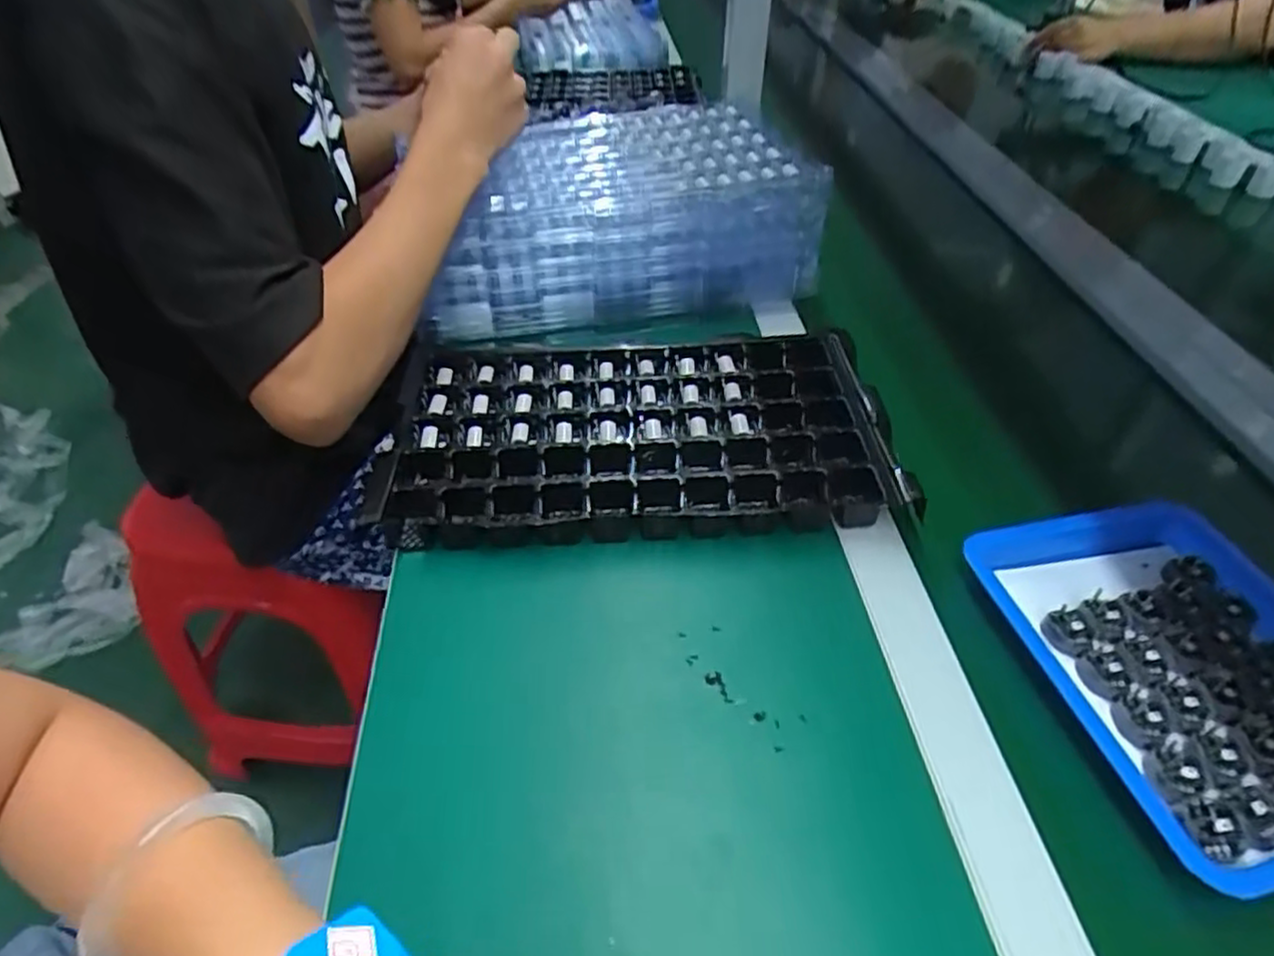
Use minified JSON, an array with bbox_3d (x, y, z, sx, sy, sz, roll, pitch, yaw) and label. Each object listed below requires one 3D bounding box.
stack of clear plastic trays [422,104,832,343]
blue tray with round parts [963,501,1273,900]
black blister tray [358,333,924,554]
[{"bbox_3d":[-0.031,-0.263,0.716,0.362,0.105,0.225,-12,49,-7],"label":"stack of clear plastic trays"},{"bbox_3d":[0.315,0.106,0.410,0.157,0.026,0.211,-7,44,-10],"label":"blue tray with round parts"},{"bbox_3d":[-0.001,-0.035,0.549,0.364,0.044,0.201,2,43,-1],"label":"black blister tray"}]

